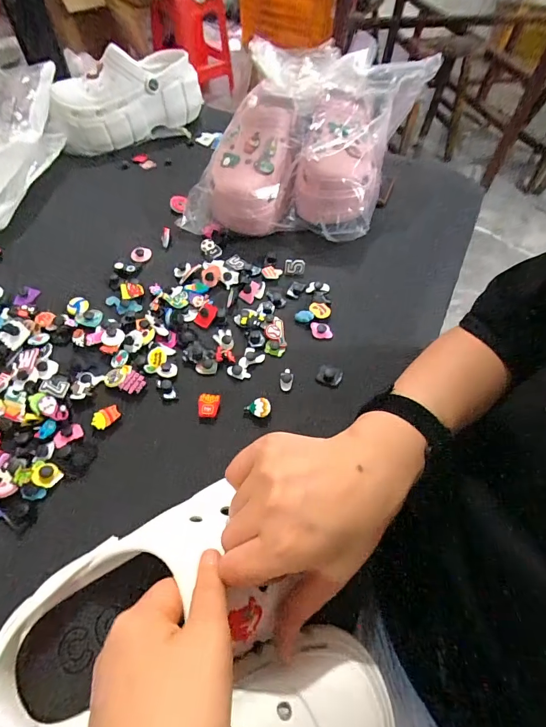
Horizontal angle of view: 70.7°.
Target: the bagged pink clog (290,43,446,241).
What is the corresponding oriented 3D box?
[{"bbox_3d":[0.117,-0.321,0.549,0.127,0.166,0.274,21,59,11],"label":"bagged pink clog"}]

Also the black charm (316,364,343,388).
[{"bbox_3d":[0.063,0.014,0.429,0.027,0.013,0.022,16,58,8],"label":"black charm"}]

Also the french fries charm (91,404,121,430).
[{"bbox_3d":[-0.167,0.054,0.387,0.019,0.006,0.027,38,63,20],"label":"french fries charm"}]

